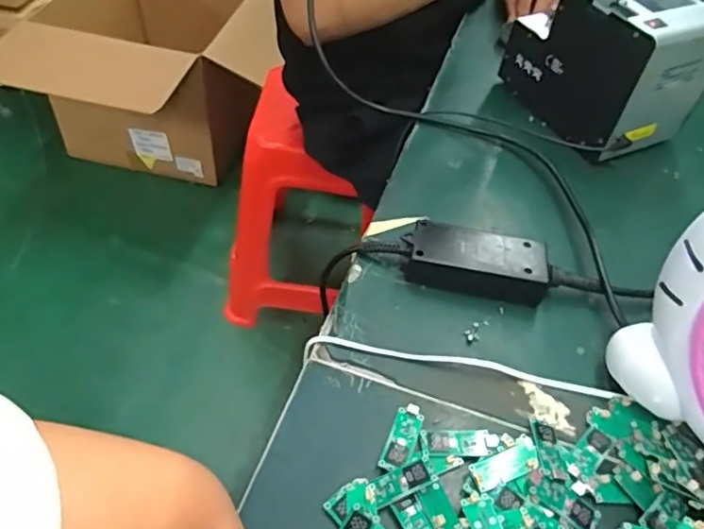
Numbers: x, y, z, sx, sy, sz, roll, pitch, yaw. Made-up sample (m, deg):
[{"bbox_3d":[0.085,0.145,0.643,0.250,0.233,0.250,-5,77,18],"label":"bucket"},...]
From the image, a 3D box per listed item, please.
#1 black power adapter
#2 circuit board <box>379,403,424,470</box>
[{"bbox_3d":[0.109,-0.002,0.501,0.121,0.037,0.049,12,48,4],"label":"black power adapter"},{"bbox_3d":[0.036,0.119,0.400,0.018,0.004,0.052,19,49,10],"label":"circuit board"}]

